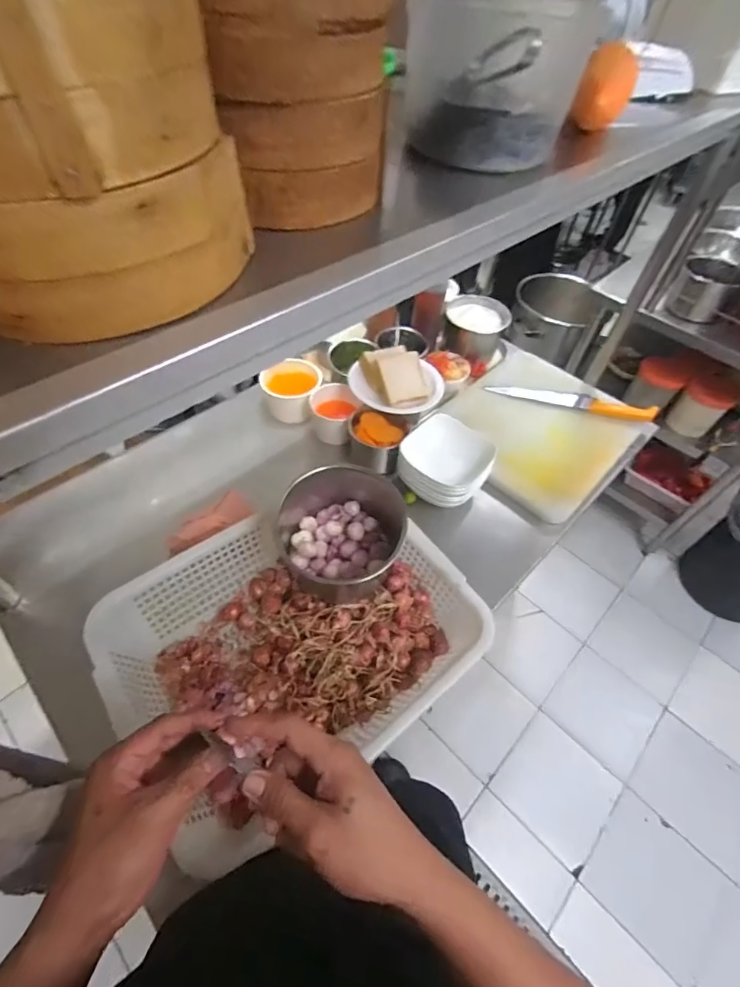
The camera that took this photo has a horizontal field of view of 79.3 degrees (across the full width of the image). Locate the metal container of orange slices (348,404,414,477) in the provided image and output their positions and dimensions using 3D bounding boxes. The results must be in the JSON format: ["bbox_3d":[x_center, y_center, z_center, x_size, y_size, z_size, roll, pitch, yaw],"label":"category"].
[{"bbox_3d":[0.016,-0.105,0.879,0.113,0.095,0.098,17,54,9],"label":"metal container of orange slices"}]

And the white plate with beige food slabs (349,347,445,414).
[{"bbox_3d":[0.054,-0.230,0.872,0.164,0.063,0.141,-21,58,-18],"label":"white plate with beige food slabs"}]

